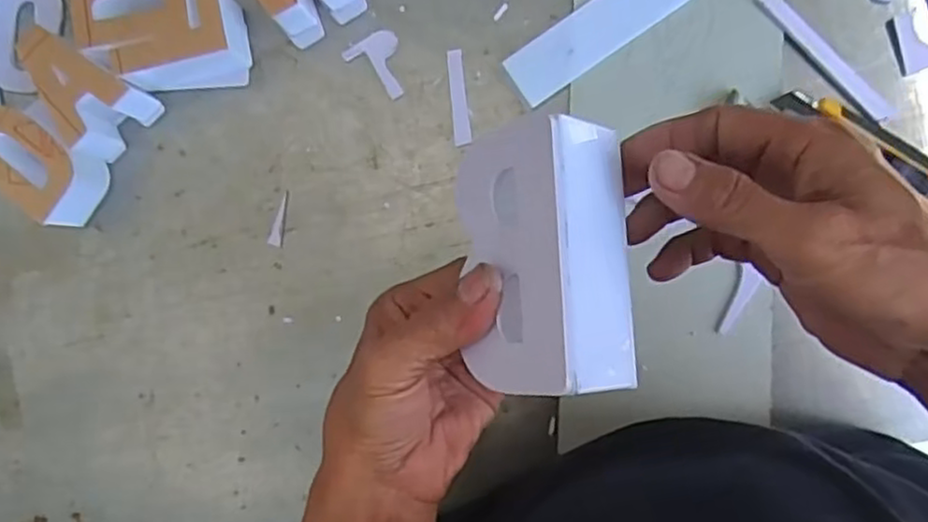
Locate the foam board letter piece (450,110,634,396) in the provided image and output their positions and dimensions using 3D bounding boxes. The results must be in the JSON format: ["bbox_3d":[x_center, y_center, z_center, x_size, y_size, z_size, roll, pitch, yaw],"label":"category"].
[{"bbox_3d":[0.032,0.001,0.298,0.062,0.047,0.107,-9,80,46],"label":"foam board letter piece"}]

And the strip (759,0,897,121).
[{"bbox_3d":[0.240,-0.136,0.469,0.015,0.005,0.114,-44,86,4],"label":"strip"}]

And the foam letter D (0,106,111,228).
[{"bbox_3d":[-0.301,-0.068,0.504,0.086,0.042,0.052,34,93,5],"label":"foam letter D"}]

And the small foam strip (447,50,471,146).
[{"bbox_3d":[-0.004,-0.115,0.496,0.011,0.004,0.066,-6,89,6],"label":"small foam strip"}]

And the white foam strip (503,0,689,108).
[{"bbox_3d":[0.092,-0.159,0.486,0.131,0.005,0.039,-34,87,5],"label":"white foam strip"}]

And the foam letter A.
[{"bbox_3d":[-0.272,-0.117,0.503,0.087,0.044,0.059,38,94,4],"label":"foam letter A"}]

